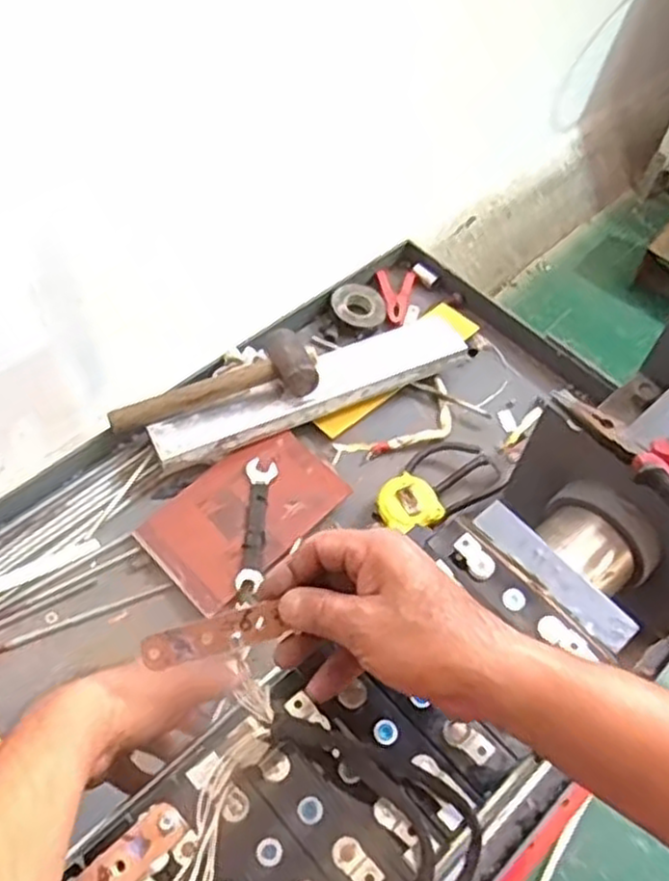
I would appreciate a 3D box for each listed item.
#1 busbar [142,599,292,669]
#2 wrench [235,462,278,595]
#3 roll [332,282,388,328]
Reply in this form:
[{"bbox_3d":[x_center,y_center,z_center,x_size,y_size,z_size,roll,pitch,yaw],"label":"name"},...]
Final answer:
[{"bbox_3d":[-0.071,0.111,0.428,0.079,0.007,0.021,-11,84,-6],"label":"busbar"},{"bbox_3d":[-0.087,0.090,0.826,0.031,0.013,0.151,5,57,0],"label":"wrench"},{"bbox_3d":[0.034,-0.186,1.013,0.074,0.016,0.072,2,57,-2],"label":"roll"}]

